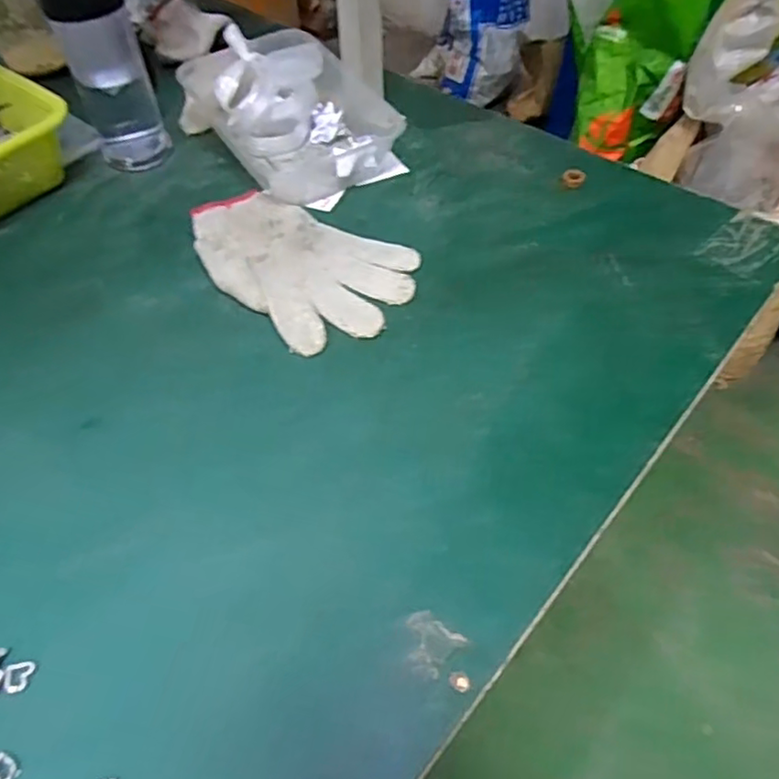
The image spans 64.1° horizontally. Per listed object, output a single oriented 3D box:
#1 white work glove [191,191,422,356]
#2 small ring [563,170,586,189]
[{"bbox_3d":[-0.076,-0.110,0.517,0.193,0.013,0.130,39,61,24],"label":"white work glove"},{"bbox_3d":[0.174,-0.198,0.582,0.018,0.008,0.022,37,61,23],"label":"small ring"}]

